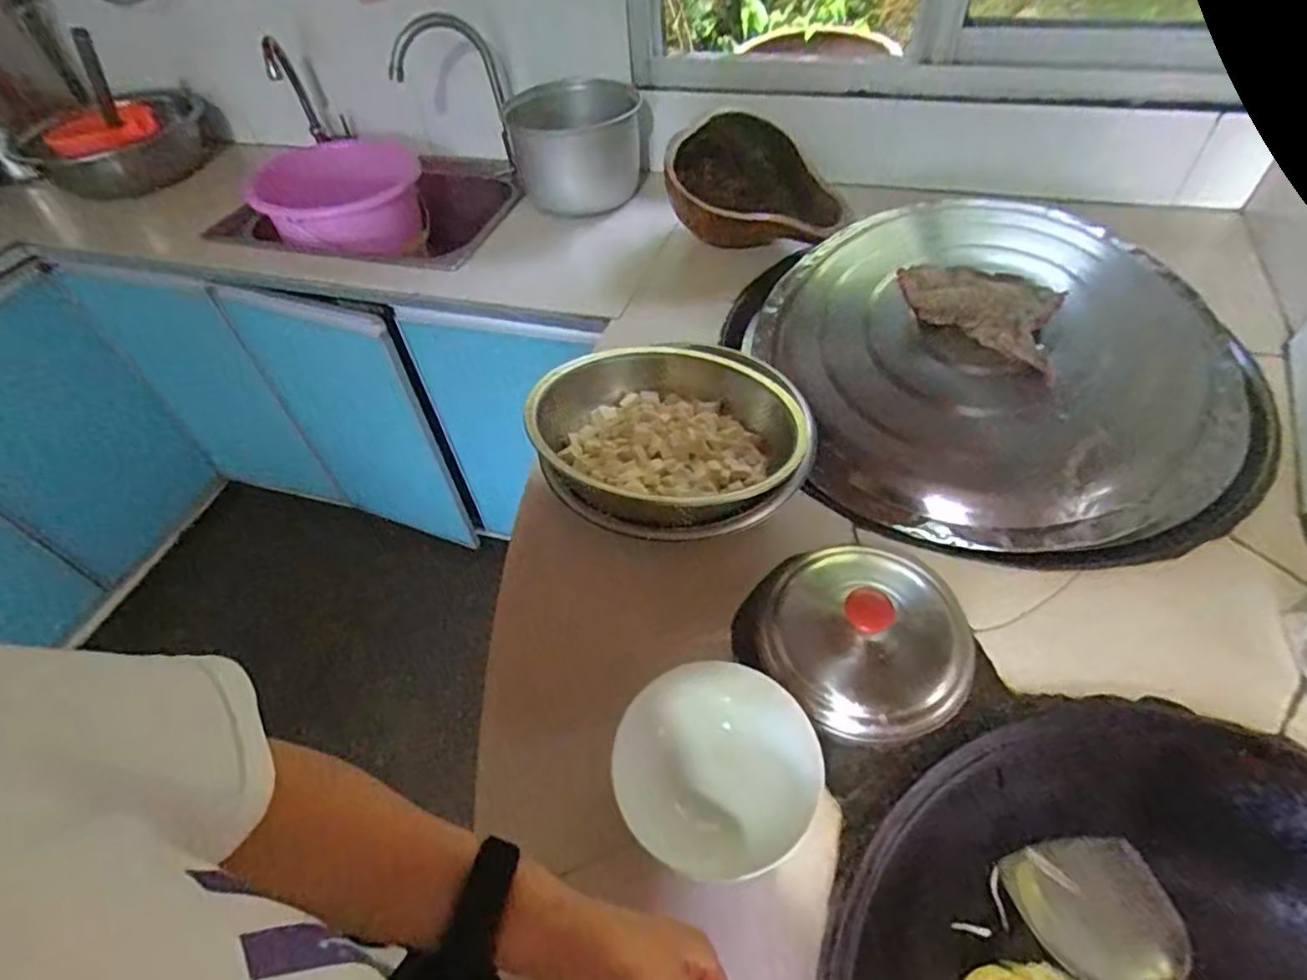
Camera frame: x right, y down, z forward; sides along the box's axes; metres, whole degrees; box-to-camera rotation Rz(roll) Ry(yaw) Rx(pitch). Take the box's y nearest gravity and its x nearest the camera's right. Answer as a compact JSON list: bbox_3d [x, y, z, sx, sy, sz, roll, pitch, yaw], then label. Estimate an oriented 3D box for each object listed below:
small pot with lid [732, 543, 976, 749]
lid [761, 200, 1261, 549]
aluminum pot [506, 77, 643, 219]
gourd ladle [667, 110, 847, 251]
[{"bbox_3d":[0.182,0.117,0.548,0.176,0.062,0.183,-2,49,2],"label":"small pot with lid"},{"bbox_3d":[0.386,-0.162,0.723,0.428,0.127,0.478,-18,51,-11],"label":"lid"},{"bbox_3d":[-0.136,-0.597,1.125,0.235,0.173,0.246,-2,49,2],"label":"aluminum pot"},{"bbox_3d":[0.148,-0.464,0.957,0.245,0.150,0.131,-2,49,2],"label":"gourd ladle"}]

